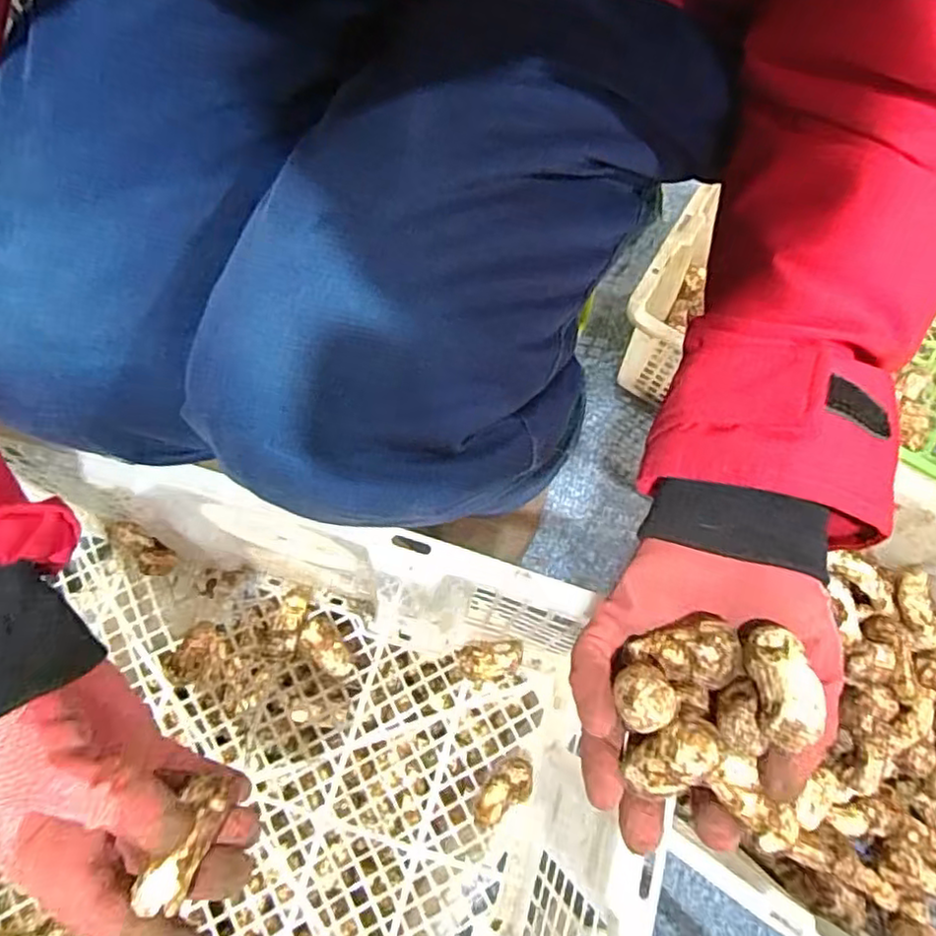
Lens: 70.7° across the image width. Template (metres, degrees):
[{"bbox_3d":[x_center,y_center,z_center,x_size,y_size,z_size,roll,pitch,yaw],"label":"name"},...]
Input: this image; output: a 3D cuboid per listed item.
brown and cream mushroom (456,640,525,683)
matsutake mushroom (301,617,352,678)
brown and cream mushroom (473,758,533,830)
[{"bbox_3d":[0.016,0.138,0.470,0.045,0.031,0.025,-7,73,-4],"label":"brown and cream mushroom"},{"bbox_3d":[-0.101,0.129,0.469,0.021,0.015,0.047,-37,92,-12],"label":"matsutake mushroom"},{"bbox_3d":[0.023,0.220,0.446,0.025,0.026,0.049,41,76,11],"label":"brown and cream mushroom"}]

